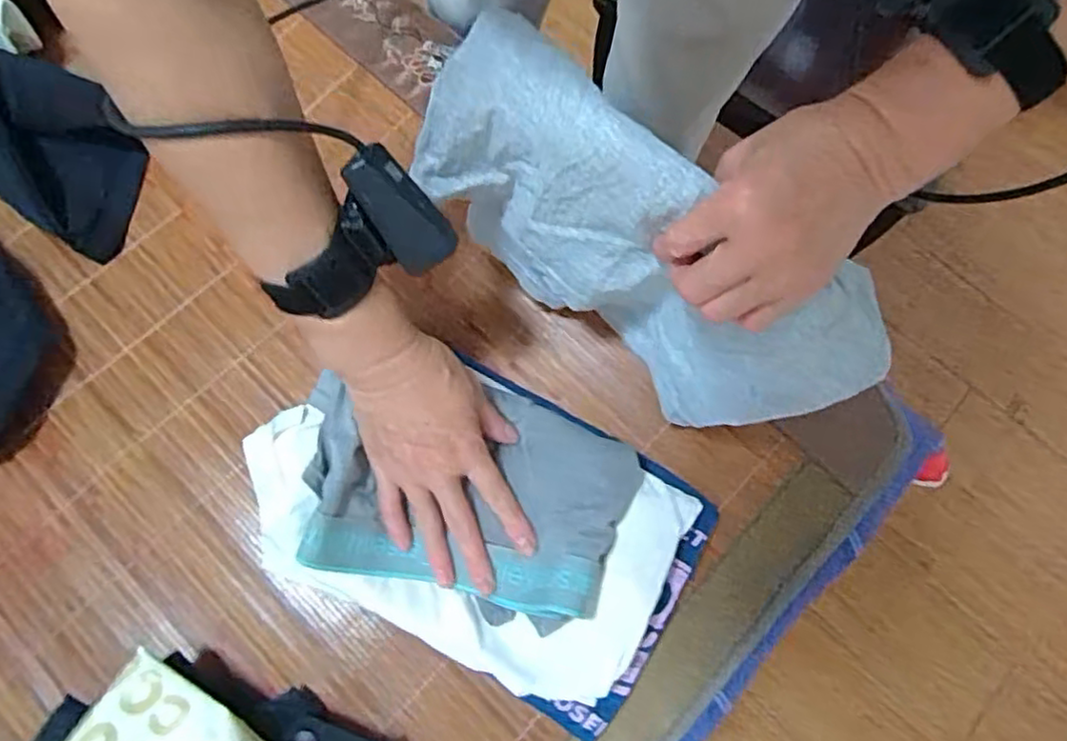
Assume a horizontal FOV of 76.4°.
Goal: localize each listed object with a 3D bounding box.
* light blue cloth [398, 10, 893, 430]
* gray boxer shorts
[{"bbox_3d":[0.064,-0.062,0.414,0.276,0.221,0.060,30,74,7],"label":"light blue cloth"},{"bbox_3d":[-0.045,0.081,0.465,0.220,0.049,0.148,17,73,3],"label":"gray boxer shorts"}]

